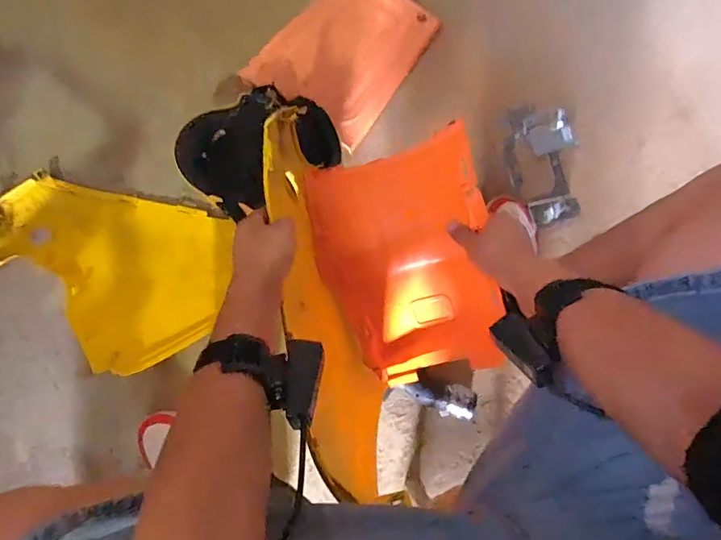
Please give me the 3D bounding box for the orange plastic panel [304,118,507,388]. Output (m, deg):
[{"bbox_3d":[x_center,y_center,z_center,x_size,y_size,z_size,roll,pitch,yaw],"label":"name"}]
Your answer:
[{"bbox_3d":[0.064,-0.001,0.646,0.227,0.066,0.320,-14,99,12],"label":"orange plastic panel"}]

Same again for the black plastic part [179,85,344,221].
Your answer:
[{"bbox_3d":[-0.172,-0.206,0.790,0.246,0.077,0.171,-22,78,-8],"label":"black plastic part"}]

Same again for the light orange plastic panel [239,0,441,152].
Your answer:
[{"bbox_3d":[-0.028,-0.432,0.911,0.261,0.019,0.314,35,77,6],"label":"light orange plastic panel"}]

